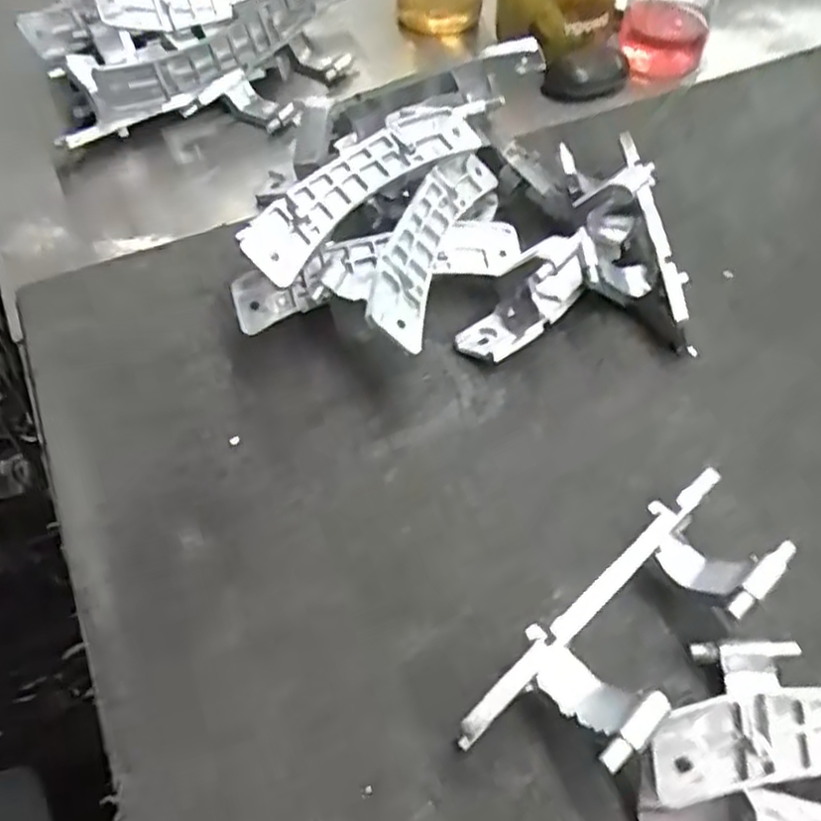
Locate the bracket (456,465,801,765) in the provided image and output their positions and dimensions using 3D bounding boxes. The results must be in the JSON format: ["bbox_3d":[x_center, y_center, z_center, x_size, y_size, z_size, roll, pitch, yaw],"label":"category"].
[{"bbox_3d":[0.085,0.084,0.285,0.140,0.046,0.048,-37,61,-24],"label":"bracket"}]

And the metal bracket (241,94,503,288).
[{"bbox_3d":[-0.019,-0.122,0.384,0.036,0.022,0.174,35,60,23],"label":"metal bracket"}]

